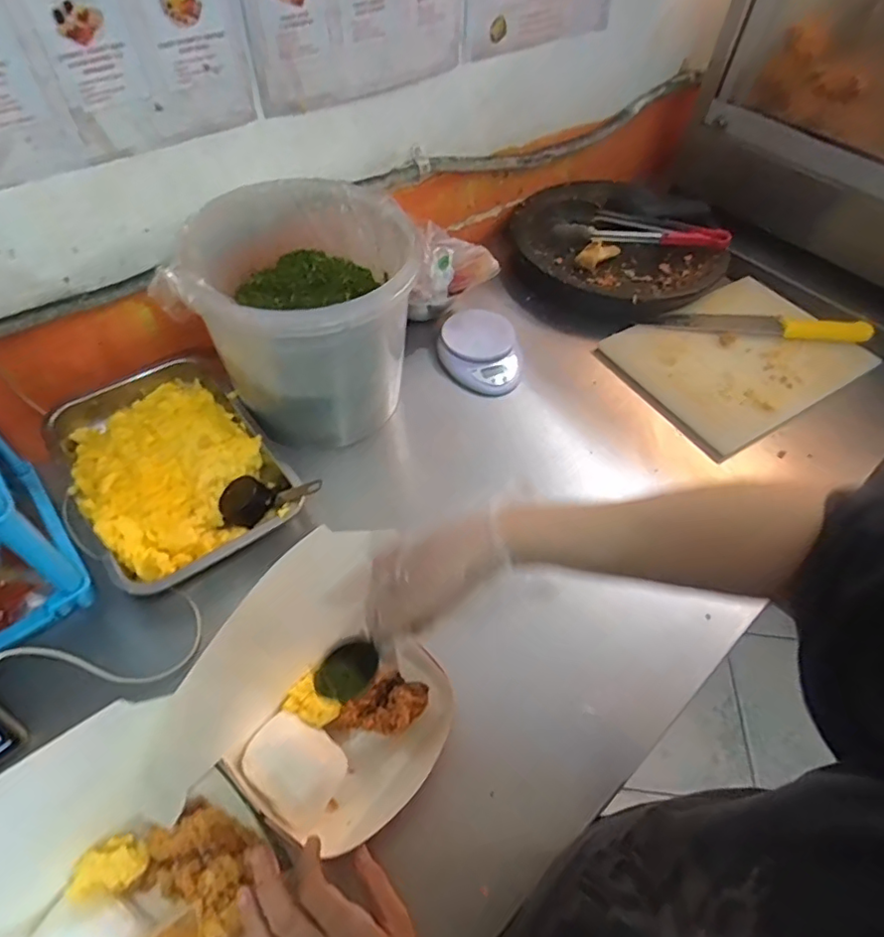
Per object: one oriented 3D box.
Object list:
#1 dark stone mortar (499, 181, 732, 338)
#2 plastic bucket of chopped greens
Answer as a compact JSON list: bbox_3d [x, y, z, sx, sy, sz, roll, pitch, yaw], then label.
[{"bbox_3d":[0.290,-0.370,0.968,0.343,0.092,0.325,17,54,10],"label":"dark stone mortar"},{"bbox_3d":[-0.169,-0.190,0.716,0.252,0.253,0.260,-5,53,-6],"label":"plastic bucket of chopped greens"}]

